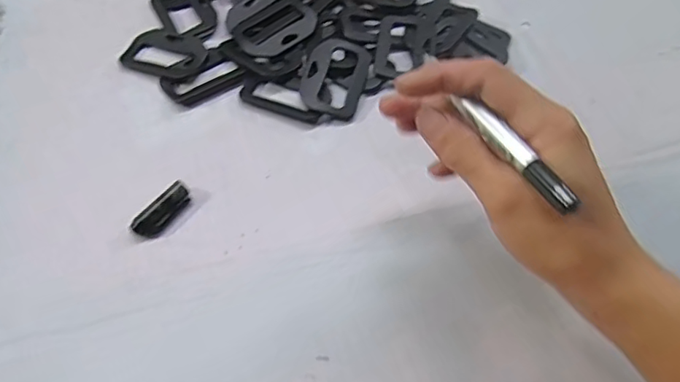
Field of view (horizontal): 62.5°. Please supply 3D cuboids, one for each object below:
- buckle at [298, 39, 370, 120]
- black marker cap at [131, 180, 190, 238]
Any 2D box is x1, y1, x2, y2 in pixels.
[{"bbox_3d":[-0.004,-0.079,0.389,0.043,0.004,0.059,17,69,-4],"label":"buckle"},{"bbox_3d":[-0.105,0.011,0.335,0.013,0.011,0.042,33,62,18],"label":"black marker cap"}]

